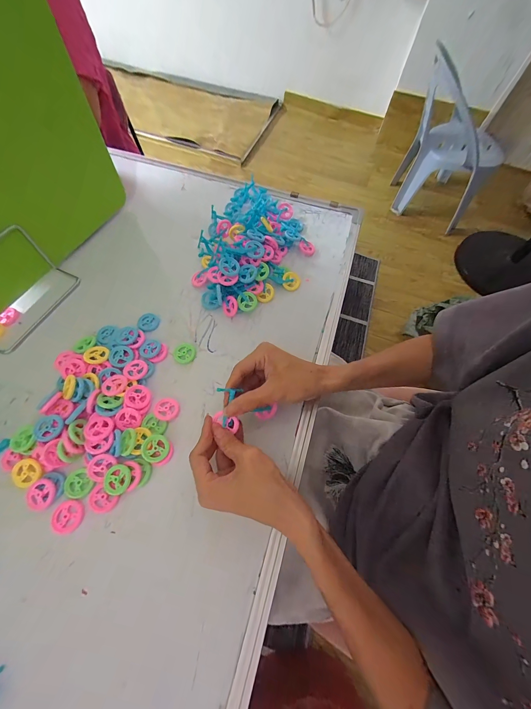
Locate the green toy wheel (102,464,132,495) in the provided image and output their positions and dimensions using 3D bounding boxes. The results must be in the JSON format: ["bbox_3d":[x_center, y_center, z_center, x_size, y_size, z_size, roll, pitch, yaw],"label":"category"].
[{"bbox_3d":[-0.161,0.136,0.287,0.028,0.006,0.029,2,63,-3],"label":"green toy wheel"}]

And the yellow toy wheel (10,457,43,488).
[{"bbox_3d":[-0.257,0.127,0.284,0.033,0.006,0.027,17,63,4],"label":"yellow toy wheel"}]

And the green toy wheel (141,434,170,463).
[{"bbox_3d":[-0.125,0.107,0.302,0.029,0.004,0.030,7,68,-18],"label":"green toy wheel"}]

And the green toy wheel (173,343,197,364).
[{"bbox_3d":[-0.113,-0.002,0.368,0.032,0.004,0.030,2,63,-3],"label":"green toy wheel"}]

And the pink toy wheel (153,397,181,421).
[{"bbox_3d":[-0.123,0.068,0.328,0.030,0.004,0.028,2,63,-3],"label":"pink toy wheel"}]

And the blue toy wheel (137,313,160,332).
[{"bbox_3d":[-0.171,-0.048,0.386,0.026,0.006,0.031,12,63,2],"label":"blue toy wheel"}]

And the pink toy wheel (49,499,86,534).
[{"bbox_3d":[-0.204,0.167,0.271,0.030,0.004,0.029,2,63,-3],"label":"pink toy wheel"}]

